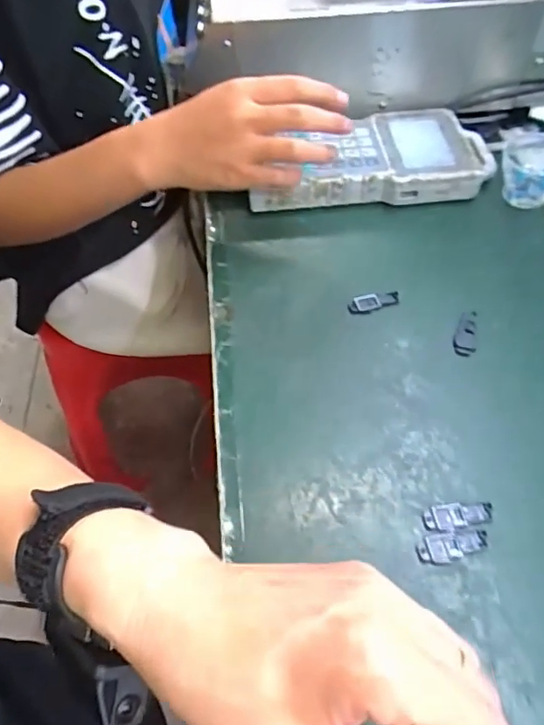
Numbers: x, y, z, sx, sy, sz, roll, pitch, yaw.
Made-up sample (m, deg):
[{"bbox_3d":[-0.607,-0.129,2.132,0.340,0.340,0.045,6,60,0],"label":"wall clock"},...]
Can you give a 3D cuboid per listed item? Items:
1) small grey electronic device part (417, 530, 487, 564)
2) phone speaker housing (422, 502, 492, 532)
[{"bbox_3d":[0.103,0.105,0.307,0.041,0.004,0.015,-7,54,-3],"label":"small grey electronic device part"},{"bbox_3d":[0.109,0.089,0.317,0.041,0.004,0.014,-10,54,-5],"label":"phone speaker housing"}]

